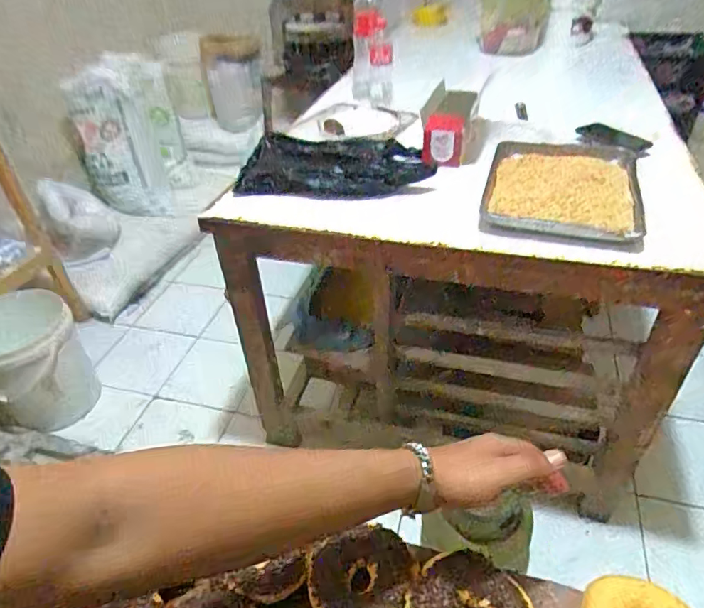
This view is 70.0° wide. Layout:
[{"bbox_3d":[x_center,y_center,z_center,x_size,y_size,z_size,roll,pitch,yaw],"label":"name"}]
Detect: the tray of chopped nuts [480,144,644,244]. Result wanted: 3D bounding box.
[{"bbox_3d":[0.432,-0.248,1.037,0.291,0.027,0.392,11,42,17],"label":"tray of chopped nuts"}]

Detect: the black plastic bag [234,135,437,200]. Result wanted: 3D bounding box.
[{"bbox_3d":[-0.032,-0.329,1.152,0.431,0.076,0.238,2,40,7],"label":"black plastic bag"}]

